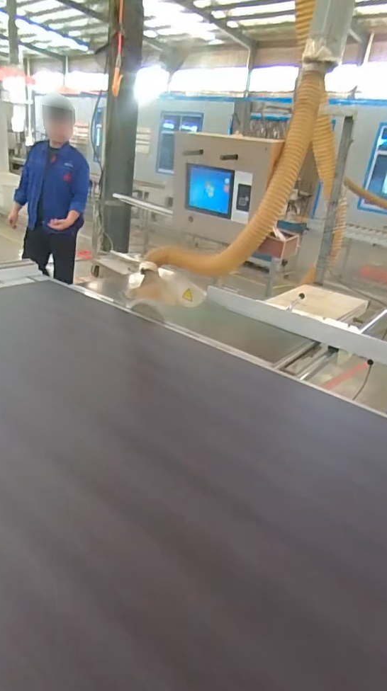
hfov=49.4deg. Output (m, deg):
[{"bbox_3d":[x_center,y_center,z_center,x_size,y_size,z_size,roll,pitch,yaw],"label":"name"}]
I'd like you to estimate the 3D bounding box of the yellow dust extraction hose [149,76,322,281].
[{"bbox_3d":[0.198,-0.560,1.593,0.315,0.933,0.204,40,24,-7],"label":"yellow dust extraction hose"}]

